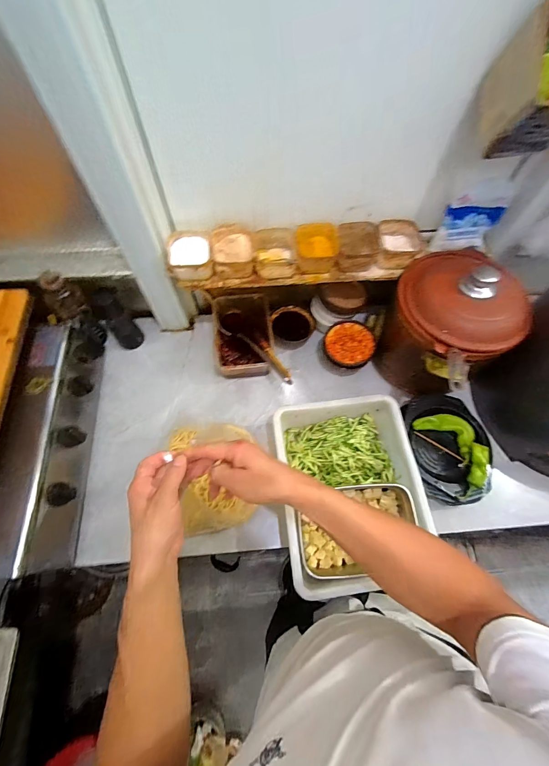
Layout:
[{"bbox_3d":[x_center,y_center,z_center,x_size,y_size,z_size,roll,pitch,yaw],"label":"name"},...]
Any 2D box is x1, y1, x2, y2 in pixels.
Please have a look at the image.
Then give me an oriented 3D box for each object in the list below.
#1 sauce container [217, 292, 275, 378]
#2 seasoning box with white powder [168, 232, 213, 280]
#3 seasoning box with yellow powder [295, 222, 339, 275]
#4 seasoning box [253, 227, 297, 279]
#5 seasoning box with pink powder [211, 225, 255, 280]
[{"bbox_3d":[-0.076,-0.112,0.788,0.136,0.066,0.208,-2,66,-3],"label":"sauce container"},{"bbox_3d":[-0.162,-0.247,0.631,0.083,0.043,0.087,-5,66,-4],"label":"seasoning box with white powder"},{"bbox_3d":[0.082,-0.264,0.638,0.083,0.058,0.074,0,66,-2],"label":"seasoning box with yellow powder"},{"bbox_3d":[0.002,-0.251,0.637,0.081,0.060,0.082,-6,66,-4],"label":"seasoning box"},{"bbox_3d":[-0.081,-0.255,0.633,0.082,0.051,0.087,-8,66,-5],"label":"seasoning box with pink powder"}]

